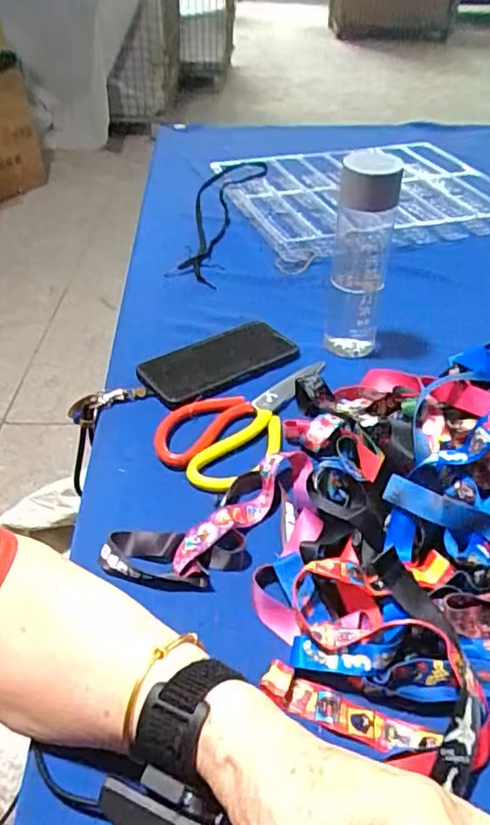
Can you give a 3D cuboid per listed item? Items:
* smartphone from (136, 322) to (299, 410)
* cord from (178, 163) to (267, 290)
[{"bbox_3d":[-0.028,-0.055,0.636,0.163,0.011,0.086,-29,48,-30],"label":"smartphone"},{"bbox_3d":[-0.036,-0.300,0.908,0.103,0.039,0.351,5,40,5],"label":"cord"}]

